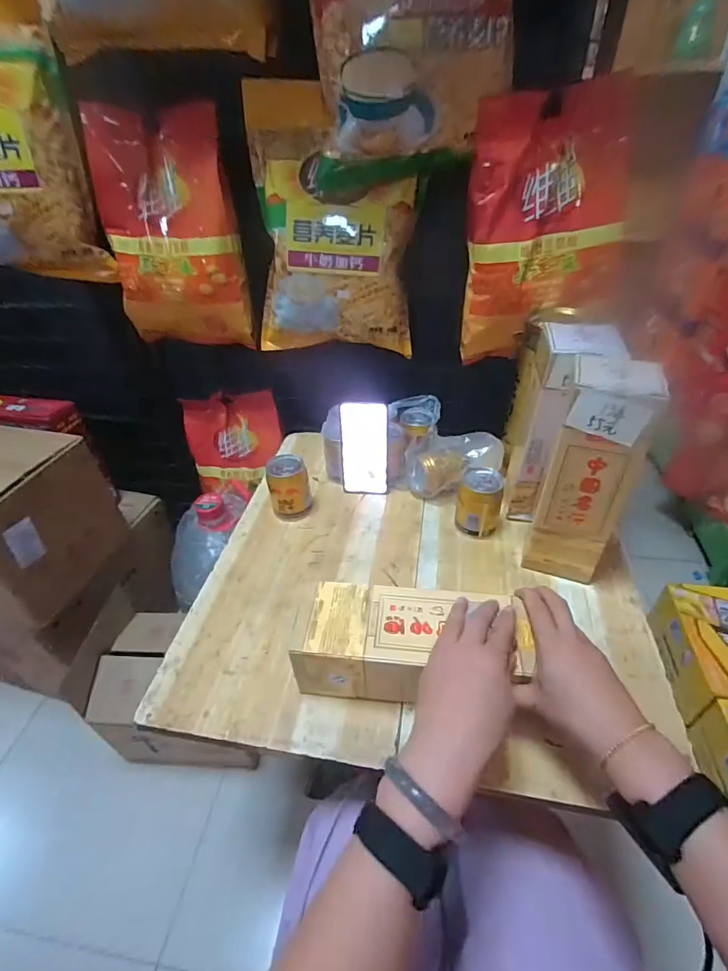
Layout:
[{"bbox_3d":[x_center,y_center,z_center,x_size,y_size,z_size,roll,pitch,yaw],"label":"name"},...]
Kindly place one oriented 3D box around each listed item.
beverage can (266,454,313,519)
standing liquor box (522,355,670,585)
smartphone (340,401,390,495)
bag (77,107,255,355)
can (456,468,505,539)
[{"bbox_3d":[-0.119,0.004,0.722,0.064,0.092,0.063,-10,40,-8],"label":"beverage can"},{"bbox_3d":[0.275,-0.013,0.563,0.089,0.271,0.093,11,42,17],"label":"standing liquor box"},{"bbox_3d":[0.003,-0.058,0.736,0.077,0.160,0.010,0,29,1],"label":"smartphone"},{"bbox_3d":[-0.324,-0.405,0.752,0.227,0.336,0.064,3,40,7],"label":"bag"},{"bbox_3d":[0.174,0.028,0.678,0.064,0.091,0.066,10,41,16],"label":"can"}]

